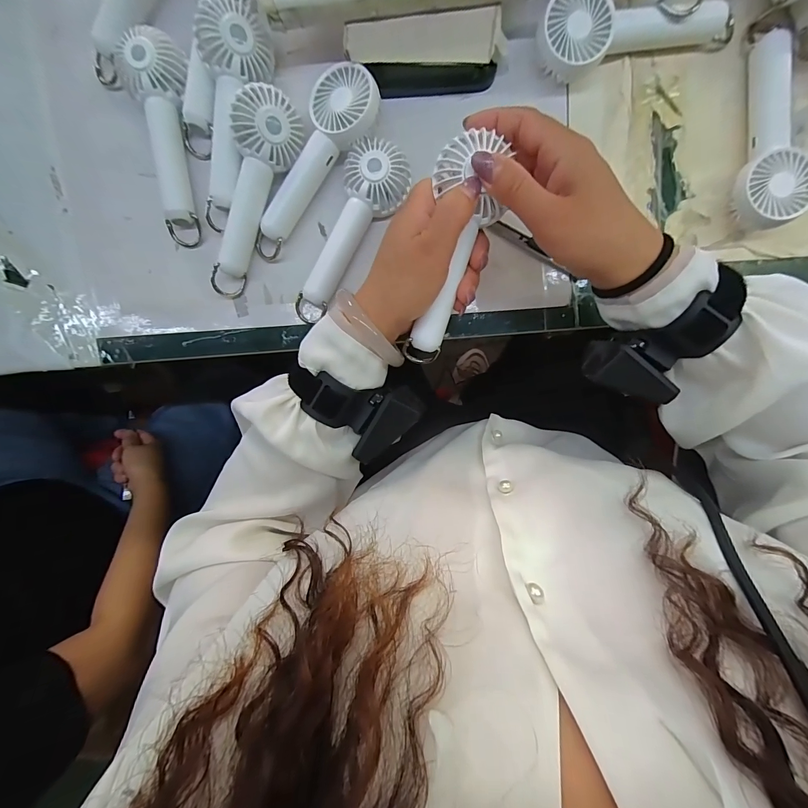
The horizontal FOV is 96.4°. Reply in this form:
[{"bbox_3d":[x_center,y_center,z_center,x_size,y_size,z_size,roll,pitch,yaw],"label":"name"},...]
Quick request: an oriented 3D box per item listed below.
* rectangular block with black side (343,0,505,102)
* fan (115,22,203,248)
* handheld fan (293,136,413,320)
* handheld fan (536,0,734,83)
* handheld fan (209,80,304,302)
[{"bbox_3d":[0.018,-0.280,0.292,0.122,0.036,0.041,-7,95,3],"label":"rectangular block with black side"},{"bbox_3d":[-0.207,-0.223,0.309,0.047,0.033,0.157,2,95,2],"label":"fan"},{"bbox_3d":[-0.046,-0.146,0.318,0.055,0.032,0.155,25,96,0],"label":"handheld fan"},{"bbox_3d":[0.187,-0.304,0.291,0.161,0.031,0.052,-10,95,3],"label":"handheld fan"},{"bbox_3d":[-0.131,-0.174,0.308,0.049,0.049,0.167,20,96,0],"label":"handheld fan"}]

